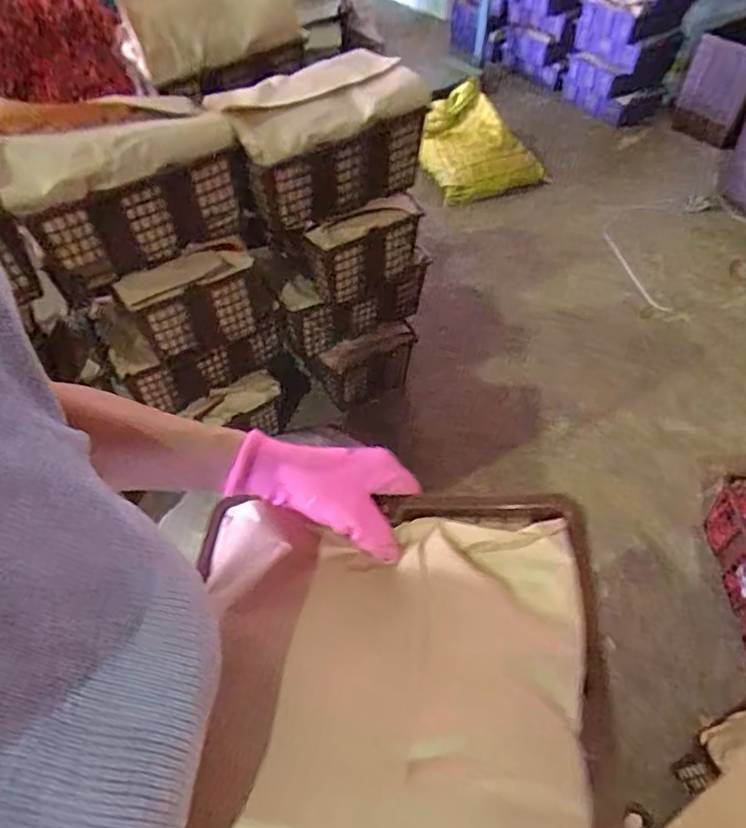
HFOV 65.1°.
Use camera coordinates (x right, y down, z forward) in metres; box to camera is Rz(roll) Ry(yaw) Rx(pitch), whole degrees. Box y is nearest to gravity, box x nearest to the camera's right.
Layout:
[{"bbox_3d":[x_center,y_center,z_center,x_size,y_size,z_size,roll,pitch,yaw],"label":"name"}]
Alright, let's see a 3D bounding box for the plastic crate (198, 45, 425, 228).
[{"bbox_3d":[-0.113,-0.631,1.361,0.435,0.244,0.234,-29,56,-22],"label":"plastic crate"}]

